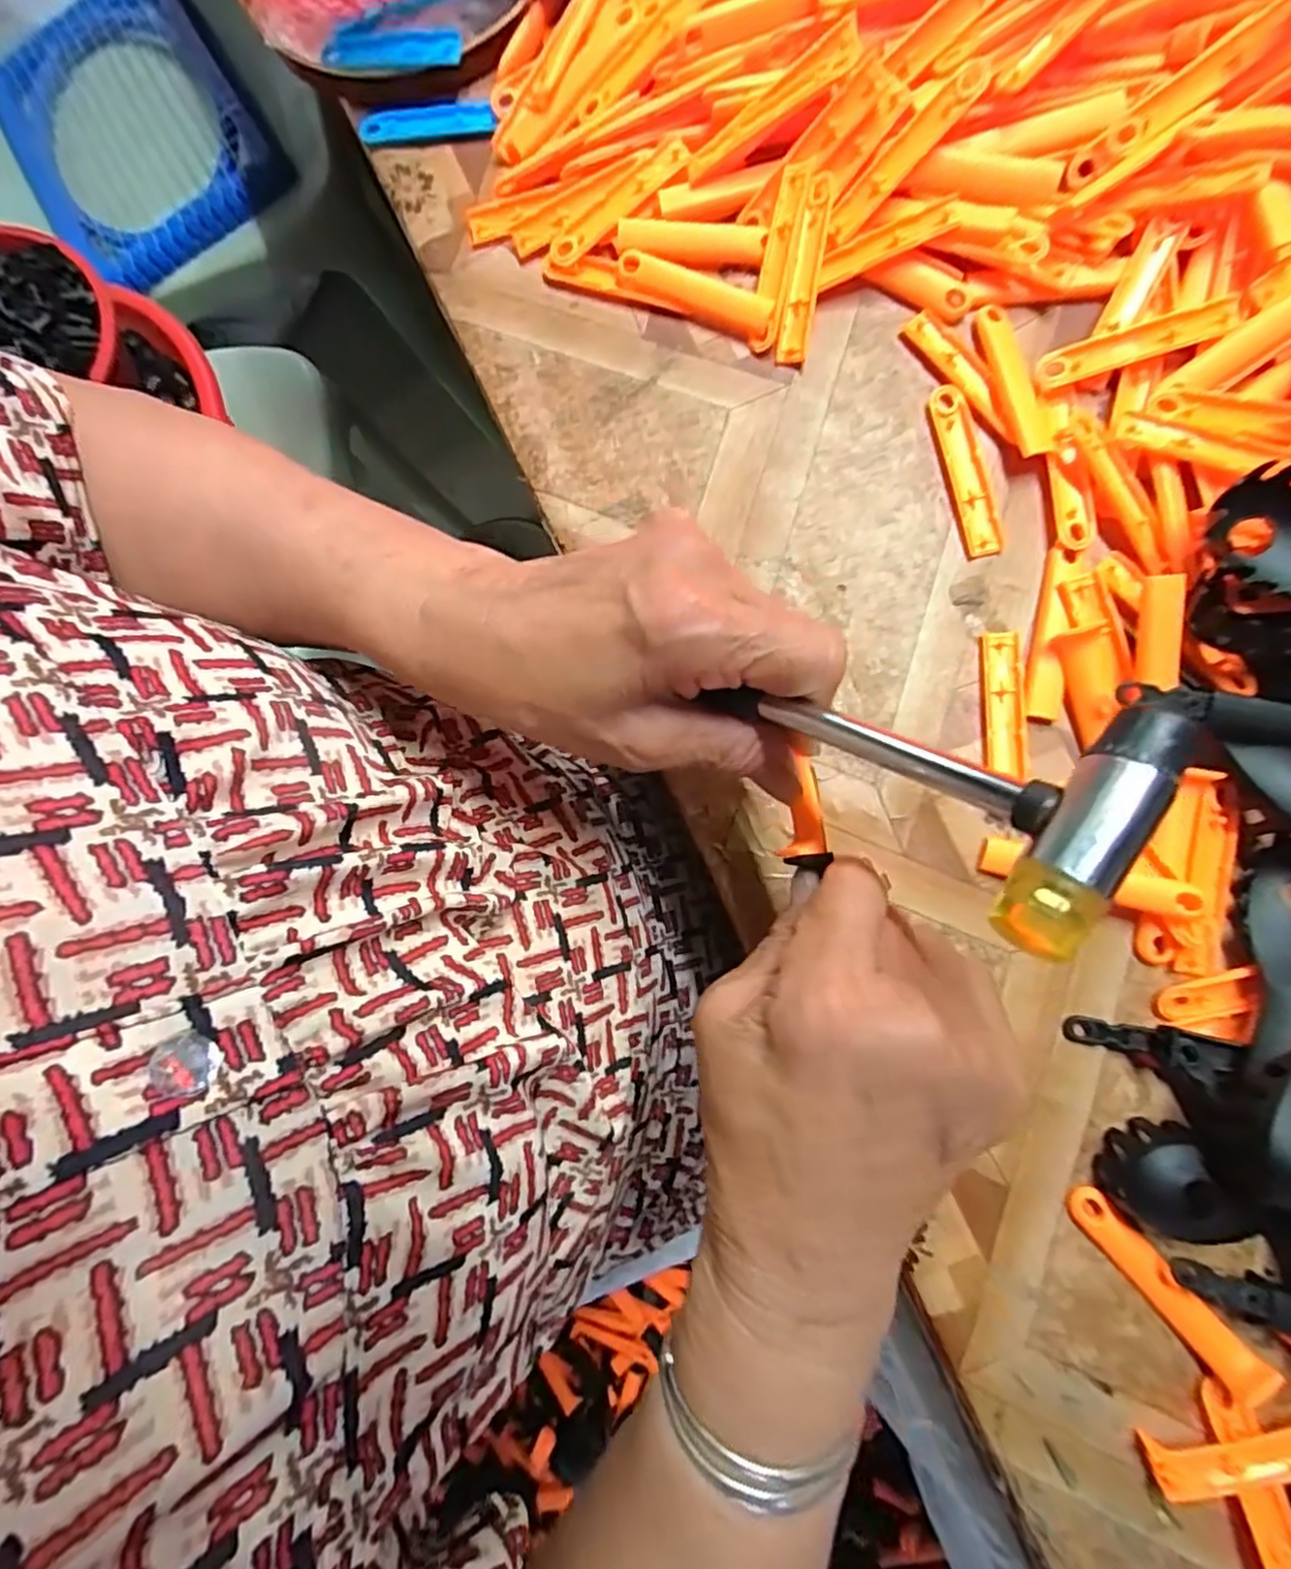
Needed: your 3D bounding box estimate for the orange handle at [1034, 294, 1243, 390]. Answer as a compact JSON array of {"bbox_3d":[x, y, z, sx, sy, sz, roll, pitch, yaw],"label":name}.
[{"bbox_3d":[0.201,-0.181,0.272,0.074,0.008,0.014,-13,76,11],"label":"orange handle"}]

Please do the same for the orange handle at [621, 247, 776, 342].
[{"bbox_3d":[0.023,-0.227,0.307,0.076,0.015,0.016,31,78,7],"label":"orange handle"}]

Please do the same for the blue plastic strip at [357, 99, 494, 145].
[{"bbox_3d":[-0.108,-0.328,0.329,0.070,0.013,0.012,4,76,0],"label":"blue plastic strip"}]

